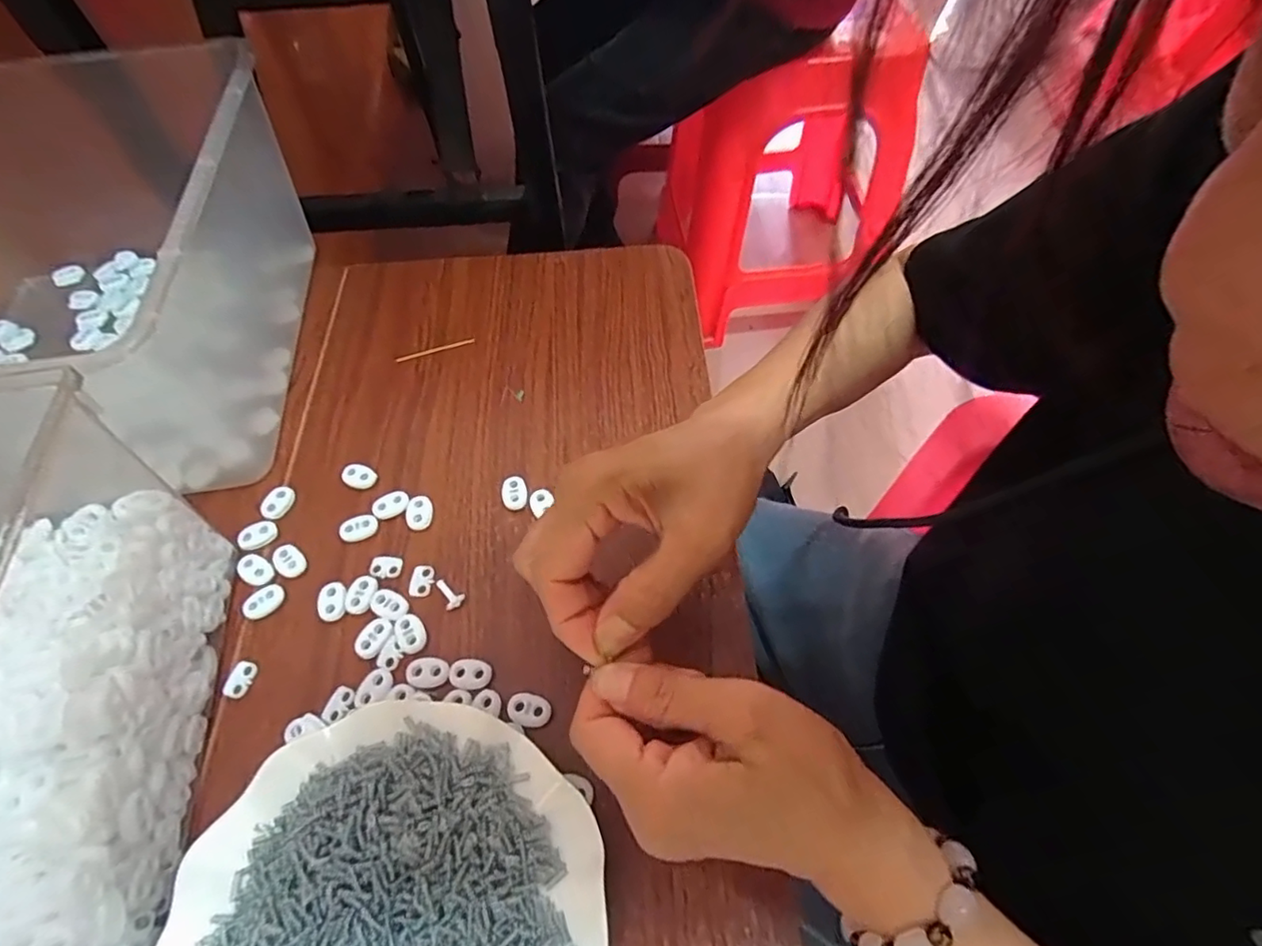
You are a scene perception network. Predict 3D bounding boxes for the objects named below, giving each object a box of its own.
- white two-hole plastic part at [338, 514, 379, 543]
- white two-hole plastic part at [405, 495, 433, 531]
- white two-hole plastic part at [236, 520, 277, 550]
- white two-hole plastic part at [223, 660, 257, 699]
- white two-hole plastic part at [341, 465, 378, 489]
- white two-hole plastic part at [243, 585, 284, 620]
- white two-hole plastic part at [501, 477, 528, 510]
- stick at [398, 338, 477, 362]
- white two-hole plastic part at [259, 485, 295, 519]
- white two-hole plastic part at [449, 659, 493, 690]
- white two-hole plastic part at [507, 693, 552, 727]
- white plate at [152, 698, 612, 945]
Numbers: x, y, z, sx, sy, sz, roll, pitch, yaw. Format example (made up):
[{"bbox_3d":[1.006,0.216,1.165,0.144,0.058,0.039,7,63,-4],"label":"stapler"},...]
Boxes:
[{"bbox_3d":[-0.171,0.034,0.366,0.024,0.005,0.015,-15,60,-8],"label":"white two-hole plastic part"},{"bbox_3d":[-0.133,0.025,0.367,0.016,0.005,0.023,-9,60,-5],"label":"white two-hole plastic part"},{"bbox_3d":[-0.233,0.038,0.363,0.023,0.004,0.015,-26,63,-14],"label":"white two-hole plastic part"},{"bbox_3d":[-0.216,0.114,0.322,0.012,0.004,0.020,6,60,4],"label":"white two-hole plastic part"},{"bbox_3d":[-0.179,0.002,0.384,0.024,0.006,0.014,16,61,10],"label":"white two-hole plastic part"},{"bbox_3d":[-0.216,0.076,0.343,0.023,0.005,0.015,-33,65,-18],"label":"white two-hole plastic part"},{"bbox_3d":[-0.075,0.013,0.373,0.016,0.006,0.021,-10,60,-5],"label":"white two-hole plastic part"},{"bbox_3d":[-0.149,-0.094,0.444,0.059,0.004,0.005,-18,61,-10],"label":"stick"},{"bbox_3d":[-0.227,0.019,0.376,0.017,0.005,0.023,24,62,14],"label":"white two-hole plastic part"},{"bbox_3d":[-0.087,0.109,0.316,0.022,0.004,0.015,3,59,2],"label":"white two-hole plastic part"},{"bbox_3d":[-0.053,0.124,0.306,0.023,0.004,0.015,9,60,6],"label":"white two-hole plastic part"},{"bbox_3d":[-0.105,0.199,0.251,0.176,0.029,0.181,0,59,0],"label":"white plate"}]

